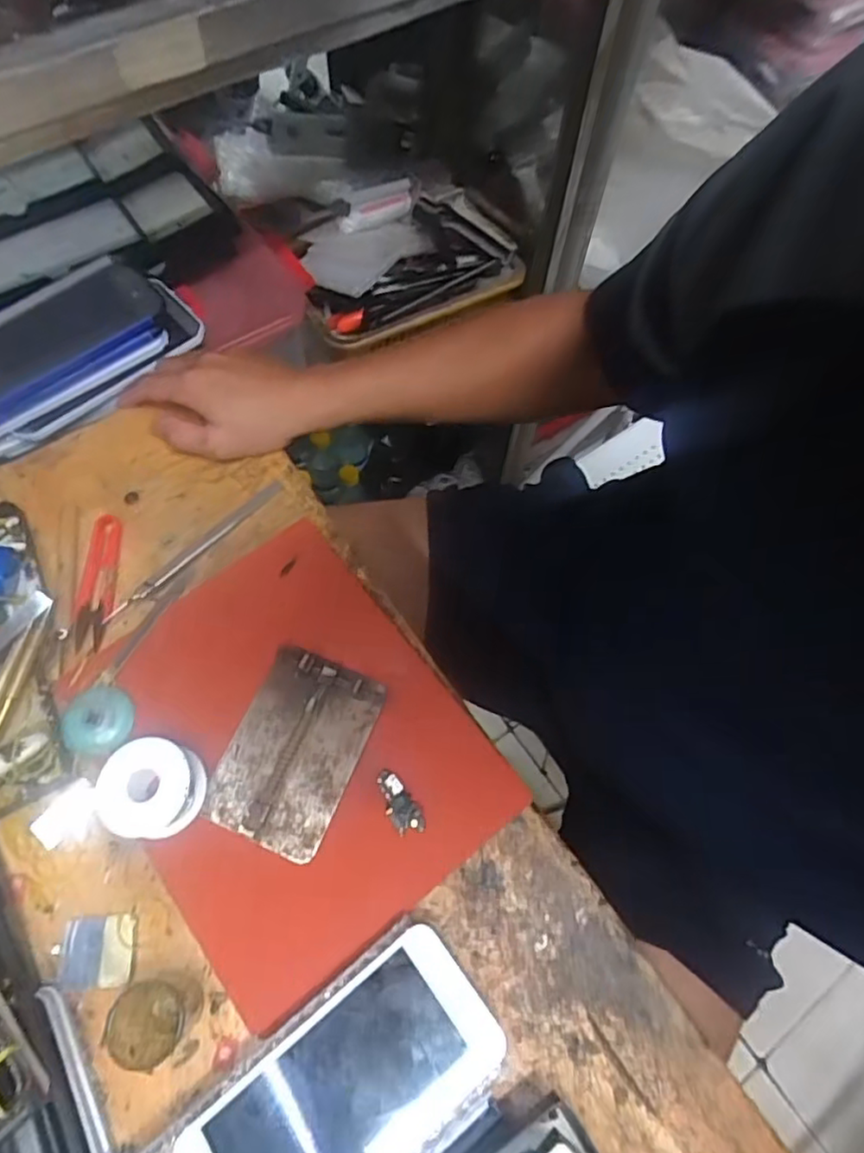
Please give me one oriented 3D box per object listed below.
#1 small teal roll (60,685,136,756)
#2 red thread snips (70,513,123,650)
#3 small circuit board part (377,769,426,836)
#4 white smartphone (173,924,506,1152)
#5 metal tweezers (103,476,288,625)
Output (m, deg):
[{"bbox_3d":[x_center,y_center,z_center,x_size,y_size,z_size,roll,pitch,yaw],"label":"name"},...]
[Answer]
[{"bbox_3d":[-0.217,0.093,0.409,0.039,0.013,0.043,-1,66,-3],"label":"small teal roll"},{"bbox_3d":[-0.243,0.002,0.454,0.026,0.017,0.100,-6,66,-5],"label":"red thread snips"},{"bbox_3d":[-0.021,0.143,0.394,0.019,0.006,0.042,-36,72,-17],"label":"small circuit board part"},{"bbox_3d":[-0.043,0.264,0.317,0.159,0.007,0.077,-34,75,-19],"label":"white smartphone"},{"bbox_3d":[-0.175,-0.021,0.468,0.012,0.012,0.158,42,71,15],"label":"metal tweezers"}]

